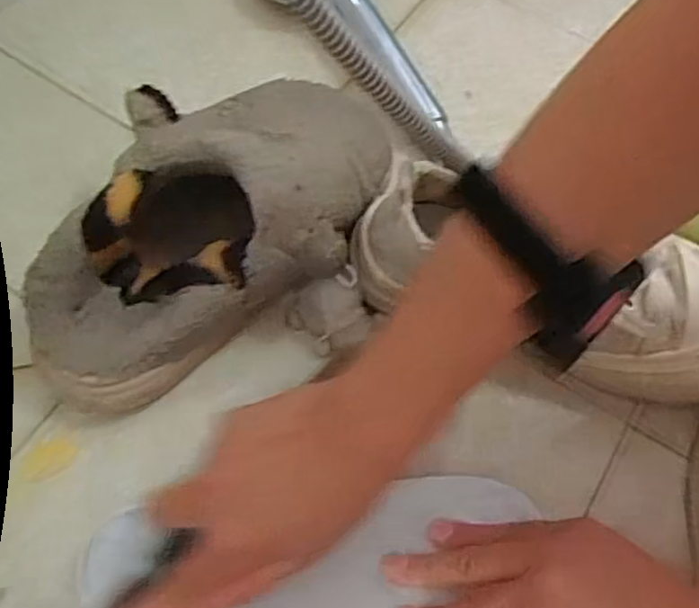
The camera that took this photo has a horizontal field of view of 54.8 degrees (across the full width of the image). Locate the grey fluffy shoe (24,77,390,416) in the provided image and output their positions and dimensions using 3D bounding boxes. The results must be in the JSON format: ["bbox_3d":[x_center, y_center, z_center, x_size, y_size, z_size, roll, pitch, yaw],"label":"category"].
[{"bbox_3d":[-0.085,-0.054,0.420,0.254,0.100,0.150,-27,67,-14],"label":"grey fluffy shoe"}]

